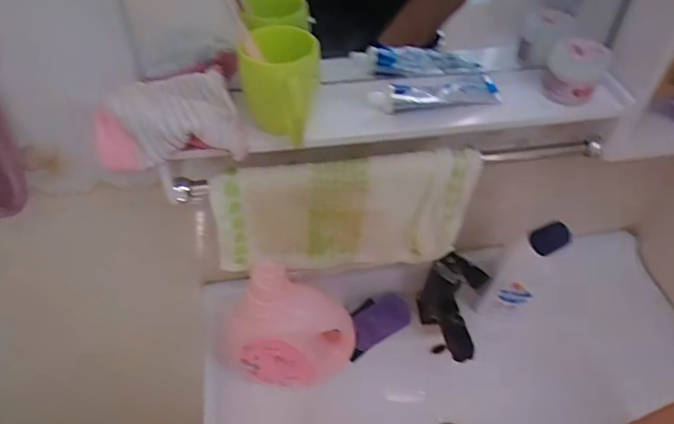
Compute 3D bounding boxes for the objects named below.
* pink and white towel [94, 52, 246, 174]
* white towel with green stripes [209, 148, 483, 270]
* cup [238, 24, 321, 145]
[{"bbox_3d":[-0.182,-0.108,0.534,0.154,0.047,0.123,-8,47,-10],"label":"pink and white towel"},{"bbox_3d":[0.014,0.007,0.664,0.337,0.184,0.030,-7,47,-8],"label":"white towel with green stripes"},{"bbox_3d":[-0.059,-0.138,0.538,0.079,0.092,0.096,10,47,7],"label":"cup"}]

